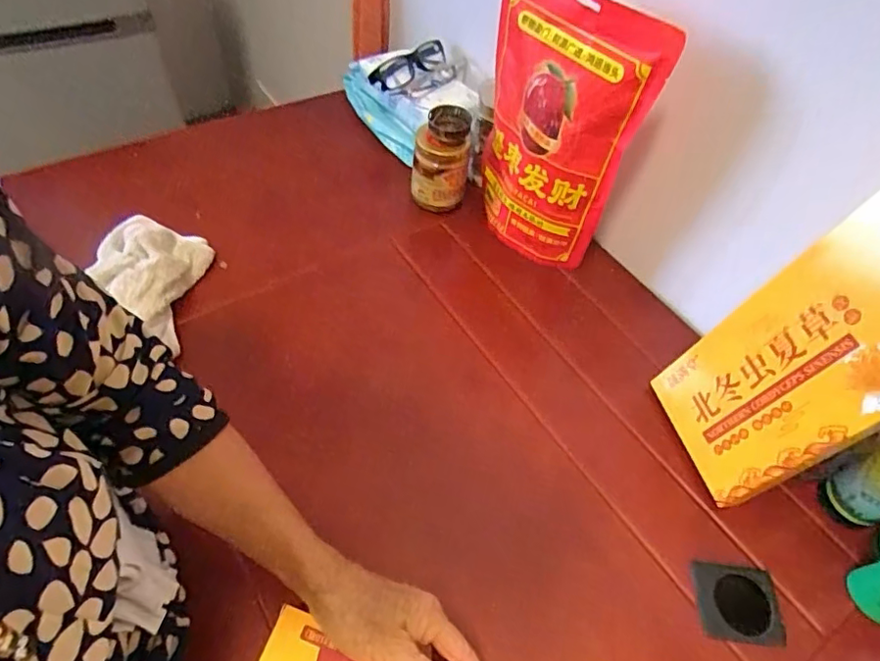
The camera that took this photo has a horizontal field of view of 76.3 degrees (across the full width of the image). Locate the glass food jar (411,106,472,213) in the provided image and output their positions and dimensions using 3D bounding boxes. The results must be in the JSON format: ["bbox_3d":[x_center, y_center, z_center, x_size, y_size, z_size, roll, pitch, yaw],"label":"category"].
[{"bbox_3d":[0.002,-0.207,0.684,0.065,0.110,0.071,3,52,-4],"label":"glass food jar"}]

